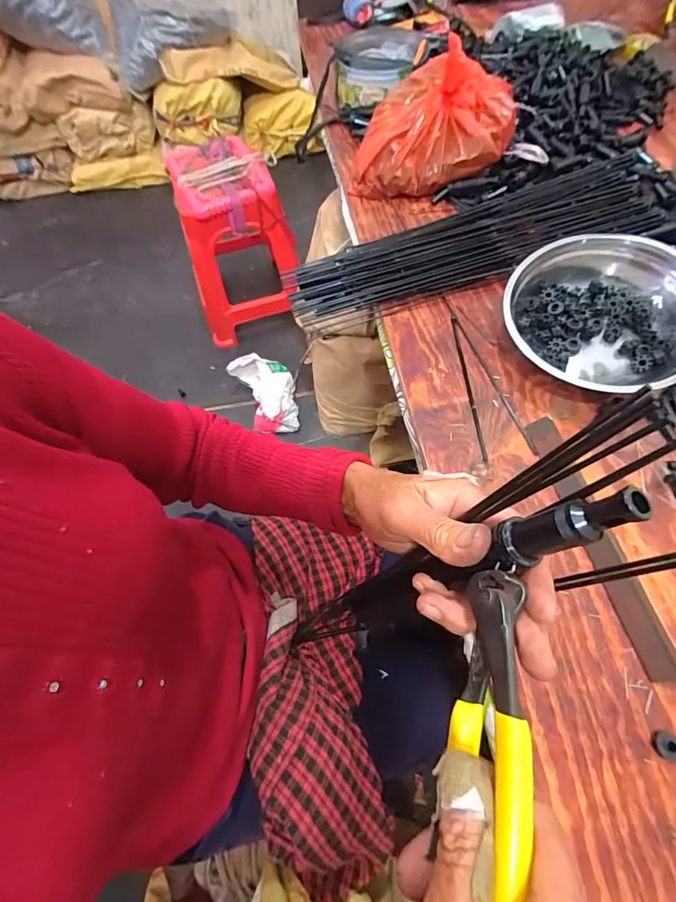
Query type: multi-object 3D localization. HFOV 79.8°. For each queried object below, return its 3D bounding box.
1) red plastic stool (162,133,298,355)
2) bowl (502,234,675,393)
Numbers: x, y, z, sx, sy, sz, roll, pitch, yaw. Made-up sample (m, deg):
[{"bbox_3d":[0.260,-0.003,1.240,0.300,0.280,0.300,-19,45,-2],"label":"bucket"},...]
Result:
[{"bbox_3d":[-0.324,-0.695,1.382,0.348,0.463,0.378,-7,63,0],"label":"red plastic stool"},{"bbox_3d":[0.320,-0.169,0.495,0.213,0.090,0.213,-1,63,3],"label":"bowl"}]

